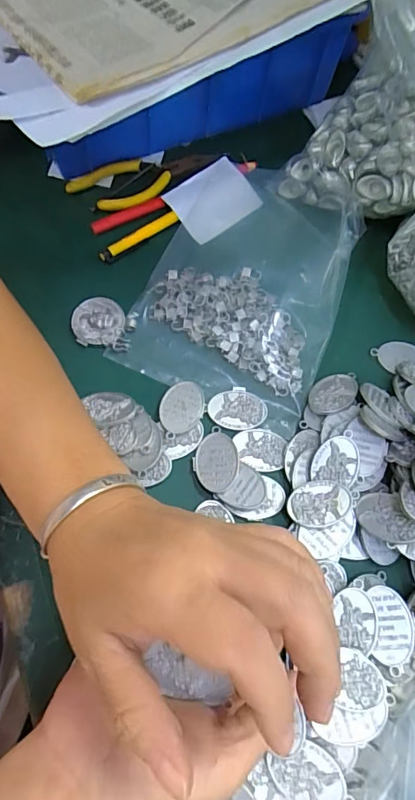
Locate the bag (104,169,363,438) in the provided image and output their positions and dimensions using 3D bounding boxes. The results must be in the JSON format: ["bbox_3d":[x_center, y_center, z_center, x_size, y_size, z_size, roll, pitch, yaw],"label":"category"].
[{"bbox_3d":[0.036,-0.094,0.366,0.141,0.026,0.208,23,71,9],"label":"bag"}]

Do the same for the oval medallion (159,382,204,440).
[{"bbox_3d":[-0.019,0.007,0.330,0.028,0.006,0.044,16,70,6],"label":"oval medallion"}]

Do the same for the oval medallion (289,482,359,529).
[{"bbox_3d":[0.075,0.067,0.304,0.046,0.005,0.029,-10,70,-3],"label":"oval medallion"}]

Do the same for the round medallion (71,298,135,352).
[{"bbox_3d":[-0.078,-0.057,0.351,0.045,0.007,0.038,8,70,3],"label":"round medallion"}]

